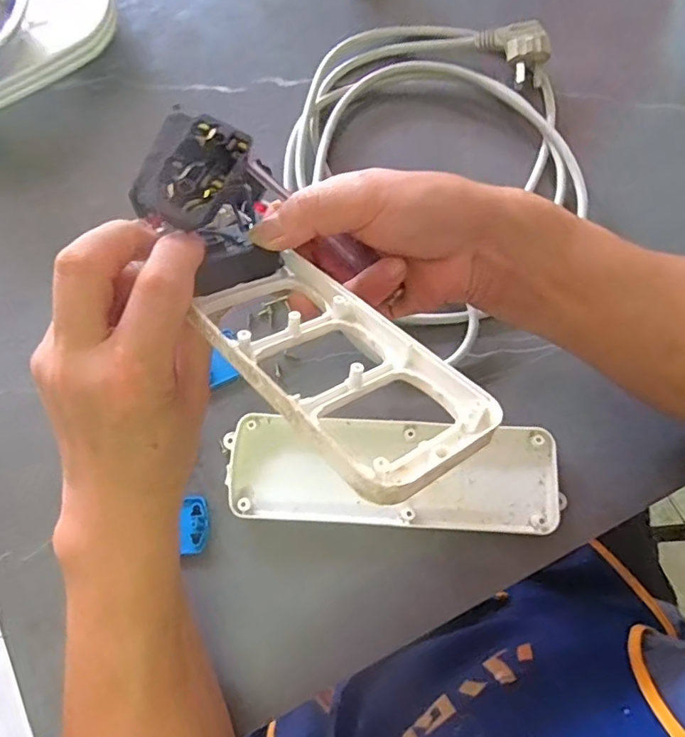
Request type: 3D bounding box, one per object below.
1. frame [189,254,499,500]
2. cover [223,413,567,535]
[{"bbox_3d":[-0.005,-0.005,0.228,0.070,0.014,0.143,-22,47,-30],"label":"frame"},{"bbox_3d":[0.032,0.066,0.353,0.207,0.013,0.068,3,76,1],"label":"cover"}]

